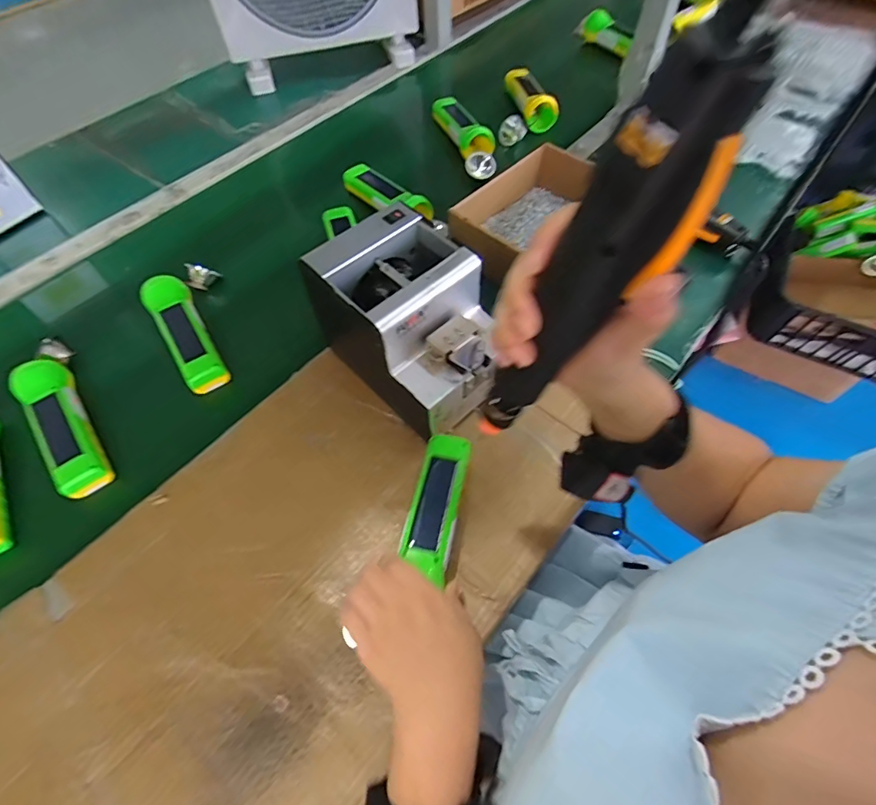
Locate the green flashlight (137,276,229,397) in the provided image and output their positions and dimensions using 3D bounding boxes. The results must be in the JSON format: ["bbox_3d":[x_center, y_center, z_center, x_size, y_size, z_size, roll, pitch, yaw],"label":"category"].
[{"bbox_3d":[-0.304,-0.086,0.557,0.048,0.037,0.168,-31,64,-16],"label":"green flashlight"}]

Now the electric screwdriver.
[{"bbox_3d":[0.072,-0.050,0.234,0.045,0.225,0.039,29,60,5],"label":"electric screwdriver"}]

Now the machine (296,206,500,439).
[{"bbox_3d":[-0.024,-0.079,0.481,0.120,0.149,0.173,-39,66,-20],"label":"machine"}]

